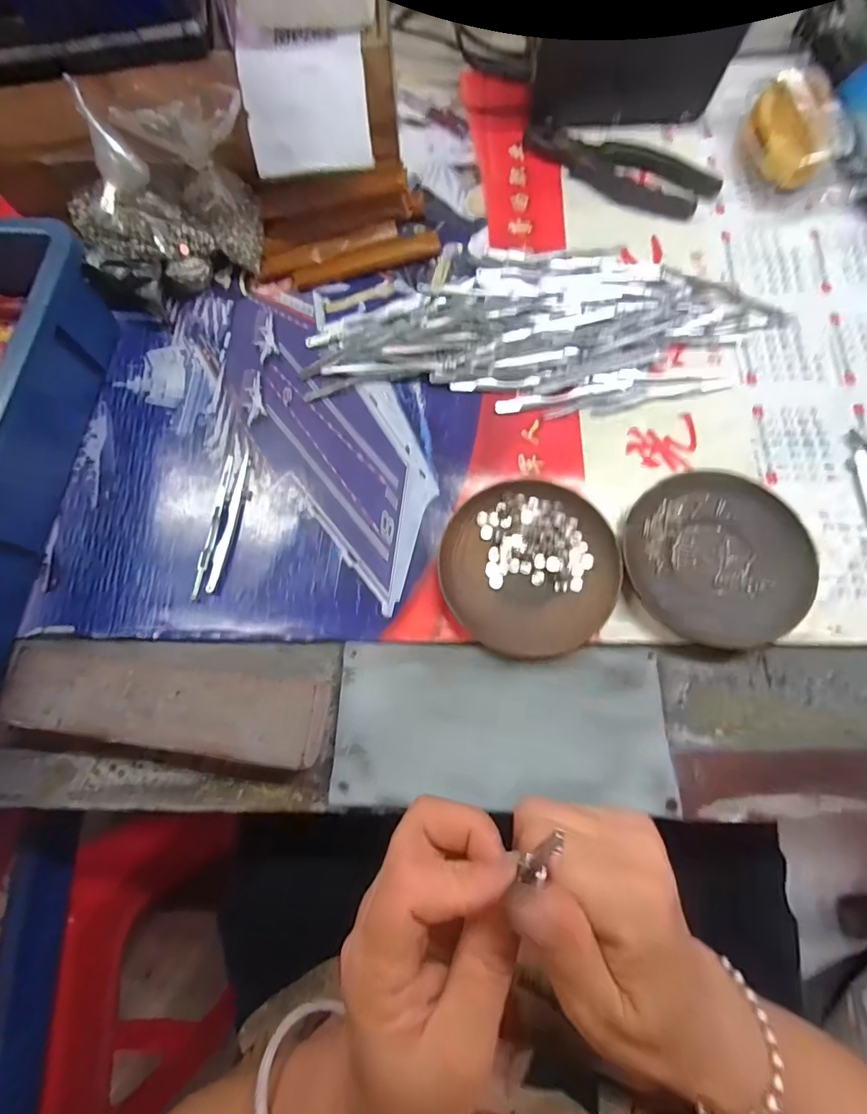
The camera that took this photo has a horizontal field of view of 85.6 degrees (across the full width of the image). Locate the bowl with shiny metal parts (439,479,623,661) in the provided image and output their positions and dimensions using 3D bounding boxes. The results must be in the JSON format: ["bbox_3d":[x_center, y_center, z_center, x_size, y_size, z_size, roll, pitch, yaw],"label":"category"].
[{"bbox_3d":[0.063,0.006,0.311,0.111,0.017,0.116,0,75,1],"label":"bowl with shiny metal parts"}]

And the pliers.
[{"bbox_3d":[0.157,-0.334,0.401,0.166,0.014,0.048,29,77,9],"label":"pliers"}]

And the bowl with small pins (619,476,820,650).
[{"bbox_3d":[0.184,-0.001,0.307,0.112,0.017,0.111,0,75,1],"label":"bowl with small pins"}]

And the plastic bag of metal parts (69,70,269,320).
[{"bbox_3d":[-0.203,-0.265,0.348,0.141,0.102,0.103,-37,77,-8],"label":"plastic bag of metal parts"}]

